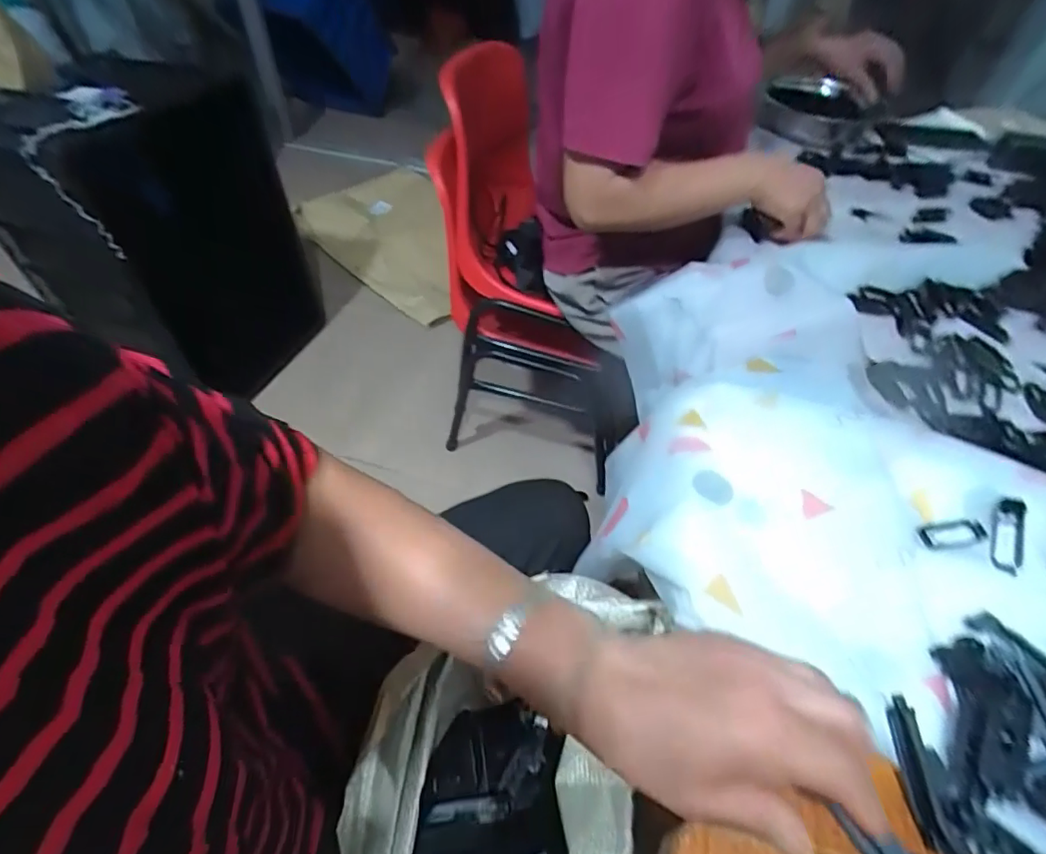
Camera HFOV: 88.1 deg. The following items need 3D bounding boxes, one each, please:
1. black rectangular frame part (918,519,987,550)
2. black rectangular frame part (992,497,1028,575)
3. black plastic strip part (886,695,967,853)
[{"bbox_3d":[0.315,0.078,0.394,0.053,0.008,0.021,-8,50,-8],"label":"black rectangular frame part"},{"bbox_3d":[0.352,0.078,0.389,0.020,0.012,0.058,21,68,15],"label":"black rectangular frame part"},{"bbox_3d":[0.218,0.191,0.297,0.013,0.015,0.075,-3,65,-5],"label":"black plastic strip part"}]

